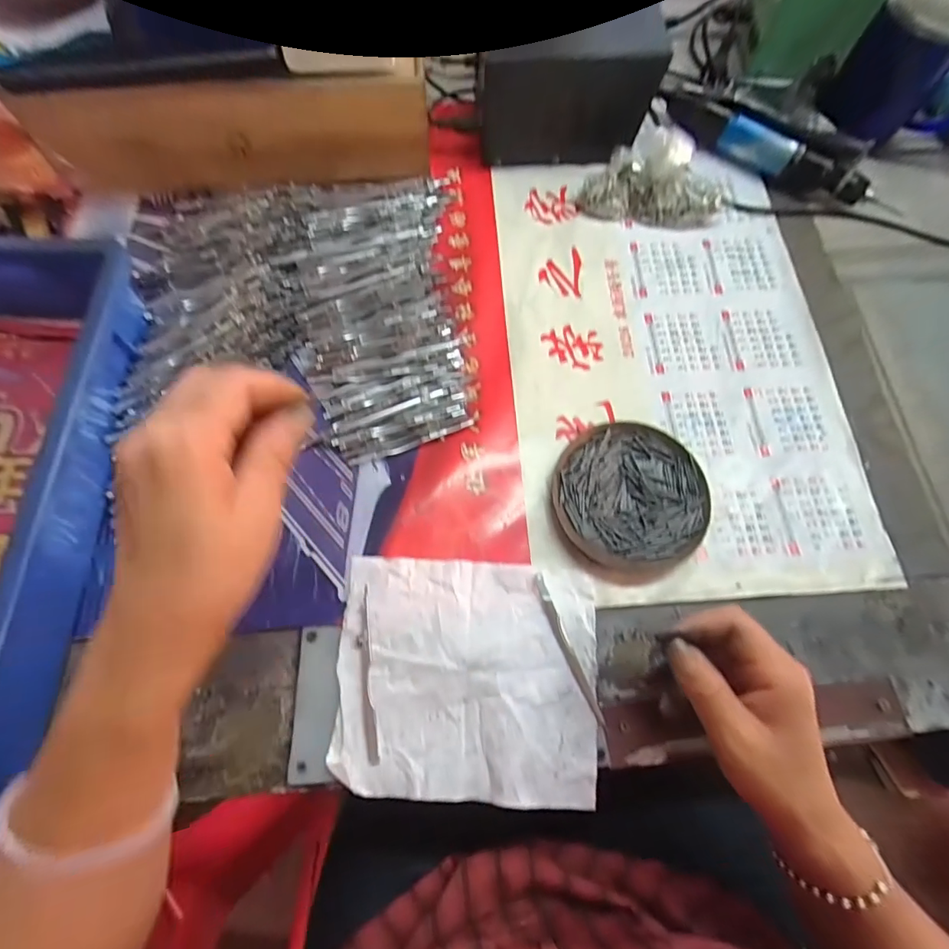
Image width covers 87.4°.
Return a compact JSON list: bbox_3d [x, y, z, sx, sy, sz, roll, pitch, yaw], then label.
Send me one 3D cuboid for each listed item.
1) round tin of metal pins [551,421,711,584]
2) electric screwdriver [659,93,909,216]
[{"bbox_3d":[0.117,0.018,0.382,0.110,0.019,0.119,0,71,-1],"label":"round tin of metal pins"},{"bbox_3d":[0.294,-0.329,0.497,0.254,0.041,0.046,36,74,11],"label":"electric screwdriver"}]

